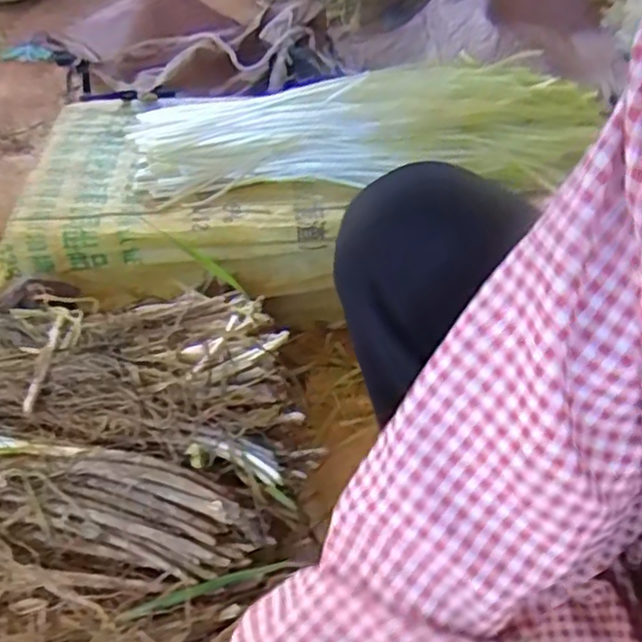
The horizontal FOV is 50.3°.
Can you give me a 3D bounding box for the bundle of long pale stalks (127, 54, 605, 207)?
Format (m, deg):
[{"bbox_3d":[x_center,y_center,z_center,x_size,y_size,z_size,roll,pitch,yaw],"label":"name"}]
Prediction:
[{"bbox_3d":[0.060,-0.238,0.820,0.561,0.070,0.203,-3,48,-2],"label":"bundle of long pale stalks"}]

